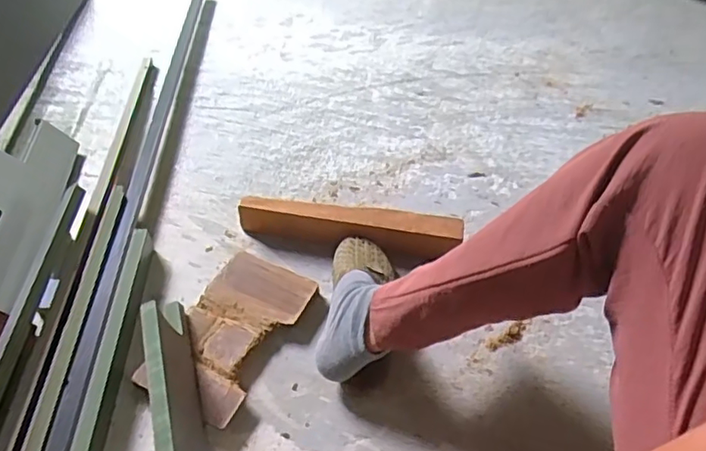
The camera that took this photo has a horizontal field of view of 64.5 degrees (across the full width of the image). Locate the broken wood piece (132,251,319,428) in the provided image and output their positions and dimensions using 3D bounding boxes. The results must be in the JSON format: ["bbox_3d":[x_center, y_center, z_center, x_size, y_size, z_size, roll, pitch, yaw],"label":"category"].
[{"bbox_3d":[-0.145,0.129,0.684,0.119,0.026,0.211,21,49,17],"label":"broken wood piece"}]

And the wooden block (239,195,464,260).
[{"bbox_3d":[-0.005,0.001,0.785,0.306,0.059,0.045,9,46,7],"label":"wooden block"}]

